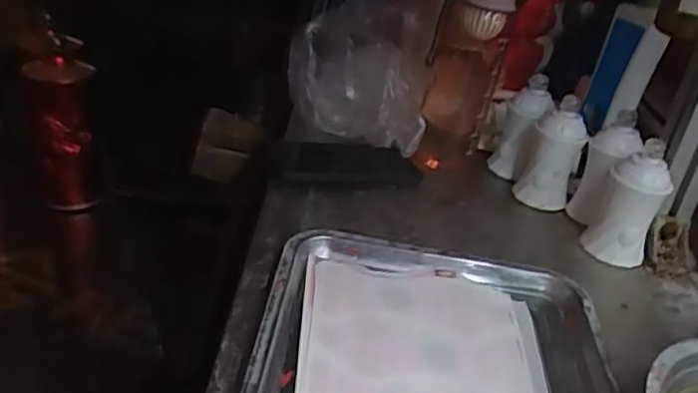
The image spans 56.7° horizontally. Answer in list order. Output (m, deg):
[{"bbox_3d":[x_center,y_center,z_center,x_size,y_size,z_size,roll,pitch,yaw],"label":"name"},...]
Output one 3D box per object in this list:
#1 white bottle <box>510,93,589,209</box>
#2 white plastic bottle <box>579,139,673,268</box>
[{"bbox_3d":[0.218,-0.041,0.700,0.057,0.115,0.046,13,29,12],"label":"white bottle"},{"bbox_3d":[0.265,0.009,0.617,0.054,0.115,0.046,4,29,-3],"label":"white plastic bottle"}]

